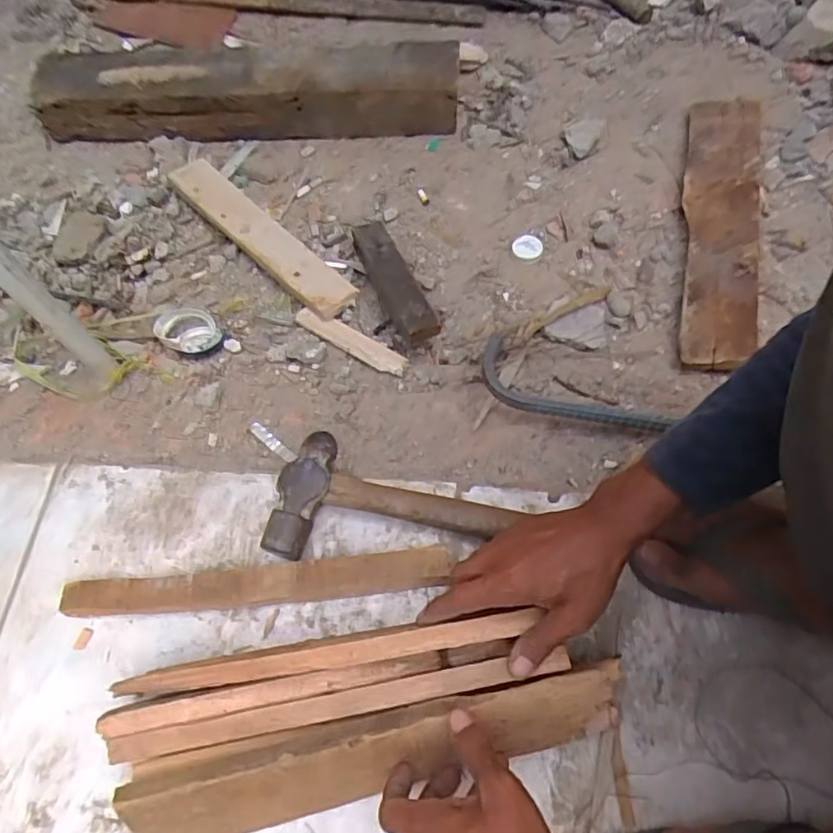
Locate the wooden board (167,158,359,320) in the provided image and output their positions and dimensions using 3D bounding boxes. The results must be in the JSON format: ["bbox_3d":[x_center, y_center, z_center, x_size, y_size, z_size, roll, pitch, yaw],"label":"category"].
[{"bbox_3d":[-0.214,-0.248,0.779,0.066,0.027,0.362,-40,69,-15],"label":"wooden board"}]

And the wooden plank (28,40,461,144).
[{"bbox_3d":[-0.252,-0.500,0.871,0.628,0.091,0.128,2,64,4],"label":"wooden plank"}]

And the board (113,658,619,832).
[{"bbox_3d":[-0.025,0.246,0.423,0.354,0.074,0.021,-14,28,-2],"label":"board"}]

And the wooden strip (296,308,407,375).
[{"bbox_3d":[-0.078,-0.095,0.693,0.153,0.009,0.032,32,70,17],"label":"wooden strip"}]

